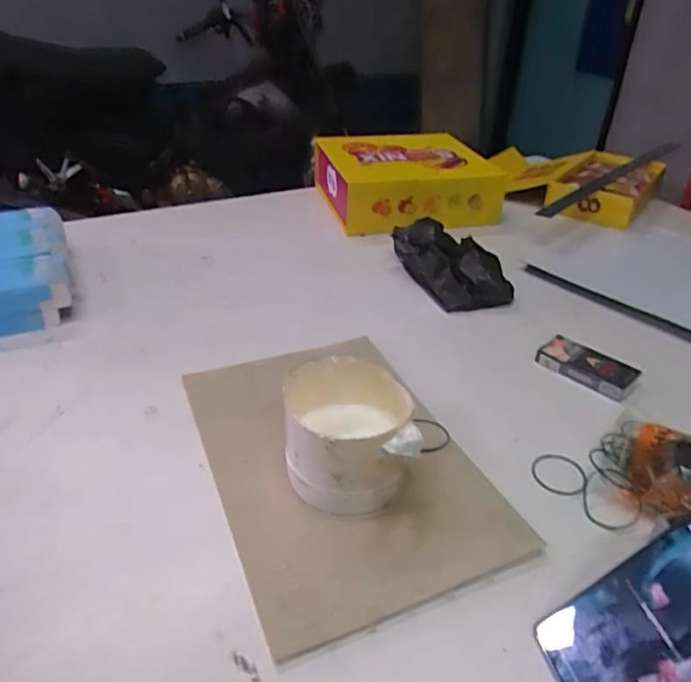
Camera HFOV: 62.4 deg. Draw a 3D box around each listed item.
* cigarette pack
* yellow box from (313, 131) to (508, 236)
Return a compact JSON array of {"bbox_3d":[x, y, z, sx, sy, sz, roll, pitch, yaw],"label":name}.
[{"bbox_3d":[0.260,0.027,0.611,0.049,0.016,0.097,-26,42,-35],"label":"cigarette pack"},{"bbox_3d":[0.096,-0.285,1.013,0.265,0.094,0.270,-8,34,-14],"label":"yellow box"}]

